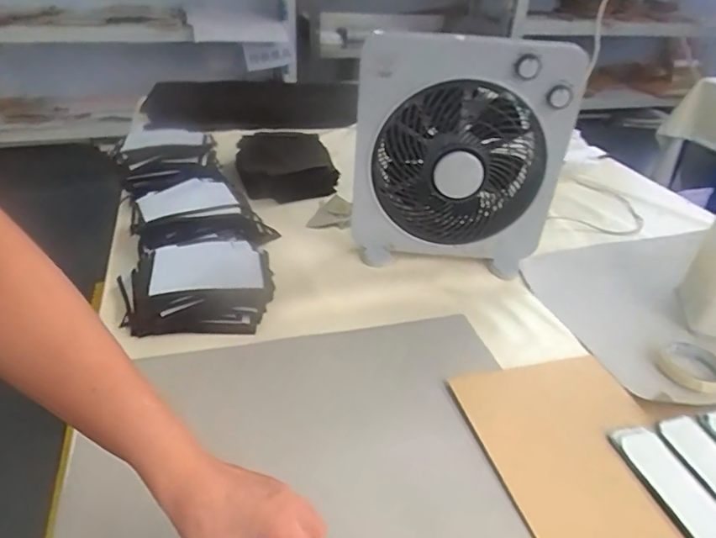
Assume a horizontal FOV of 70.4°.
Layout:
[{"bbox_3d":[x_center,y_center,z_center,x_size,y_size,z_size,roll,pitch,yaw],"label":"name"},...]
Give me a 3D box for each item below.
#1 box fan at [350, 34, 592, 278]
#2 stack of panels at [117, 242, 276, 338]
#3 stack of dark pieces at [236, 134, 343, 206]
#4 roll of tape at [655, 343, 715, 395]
[{"bbox_3d":[0.150,-0.167,0.817,0.327,0.376,0.105,13,36,13],"label":"box fan"},{"bbox_3d":[-0.236,0.028,0.767,0.205,0.077,0.155,-8,36,-16],"label":"stack of panels"},{"bbox_3d":[-0.160,-0.224,1.122,0.211,0.085,0.184,-1,35,-7],"label":"stack of dark pieces"},{"bbox_3d":[0.460,0.130,0.702,0.083,0.020,0.082,15,36,16],"label":"roll of tape"}]

